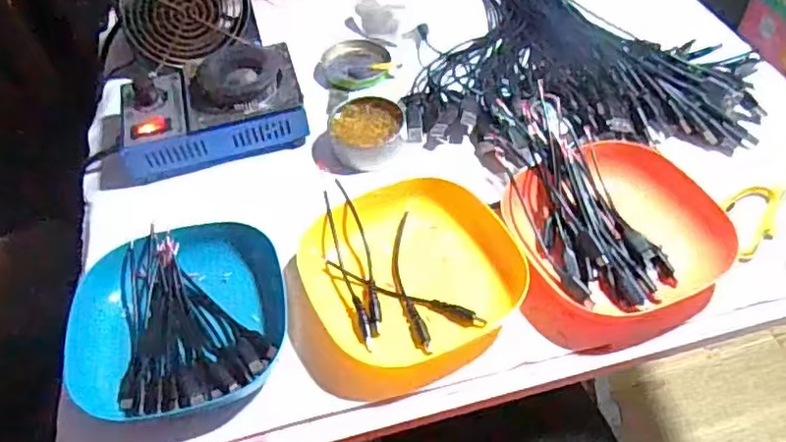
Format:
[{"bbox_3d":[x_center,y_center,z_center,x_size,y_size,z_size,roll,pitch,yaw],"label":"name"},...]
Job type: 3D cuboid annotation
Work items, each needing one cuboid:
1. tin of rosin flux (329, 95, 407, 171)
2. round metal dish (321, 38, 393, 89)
[{"bbox_3d":[-0.020,-0.076,0.536,0.061,0.022,0.064,-2,52,3],"label":"tin of rosin flux"},{"bbox_3d":[-0.035,-0.152,0.609,0.063,0.011,0.063,-2,52,3],"label":"round metal dish"}]

